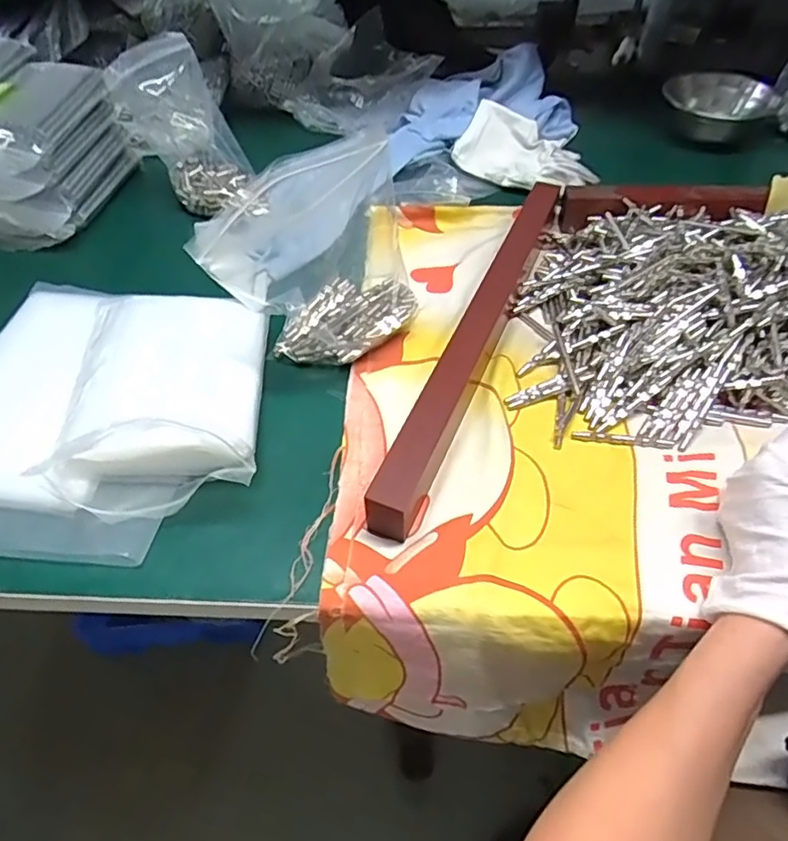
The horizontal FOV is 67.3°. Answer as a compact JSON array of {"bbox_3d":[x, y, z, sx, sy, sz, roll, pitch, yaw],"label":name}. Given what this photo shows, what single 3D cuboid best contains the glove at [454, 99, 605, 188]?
[{"bbox_3d":[0.155,-0.304,0.661,0.153,0.039,0.110,24,54,20],"label":"glove"}]

